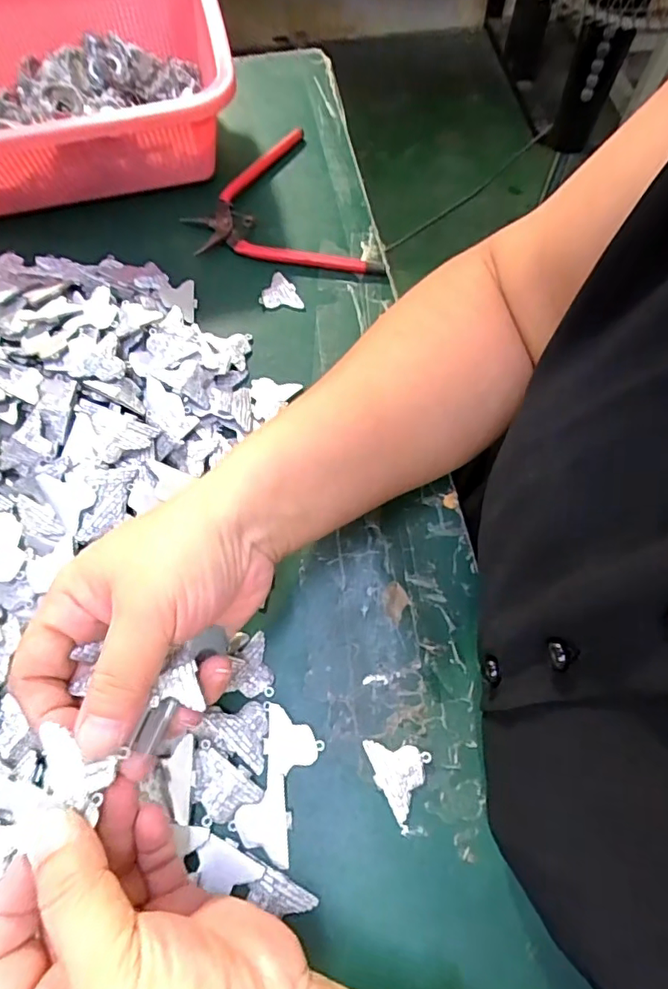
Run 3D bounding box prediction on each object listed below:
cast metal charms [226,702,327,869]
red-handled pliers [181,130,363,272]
[{"bbox_3d":[-0.026,0.132,0.256,0.029,0.004,0.059,17,69,5],"label":"cast metal charms"},{"bbox_3d":[-0.053,-0.206,0.406,0.108,0.014,0.146,-18,65,-7],"label":"red-handled pliers"}]

